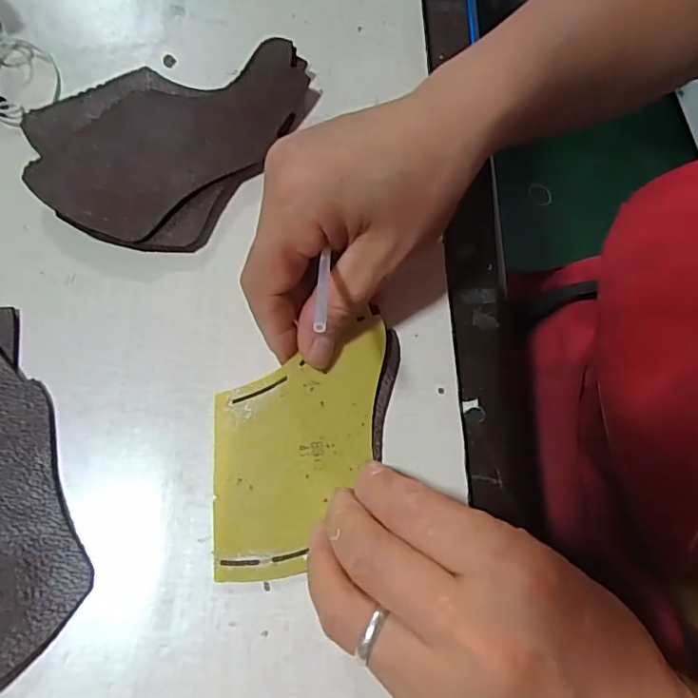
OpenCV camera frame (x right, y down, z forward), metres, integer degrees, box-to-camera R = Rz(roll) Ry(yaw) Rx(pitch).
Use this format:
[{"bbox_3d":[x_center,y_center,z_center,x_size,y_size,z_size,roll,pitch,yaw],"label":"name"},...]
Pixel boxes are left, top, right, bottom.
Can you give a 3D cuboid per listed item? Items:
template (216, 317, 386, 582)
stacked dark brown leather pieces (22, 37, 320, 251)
[{"bbox_3d":[-0.021,0.042,0.239,0.073,0.004,0.106,0,76,-6],"label":"template"},{"bbox_3d":[-0.100,-0.123,0.295,0.119,0.017,0.143,36,73,11],"label":"stacked dark brown leather pieces"}]

